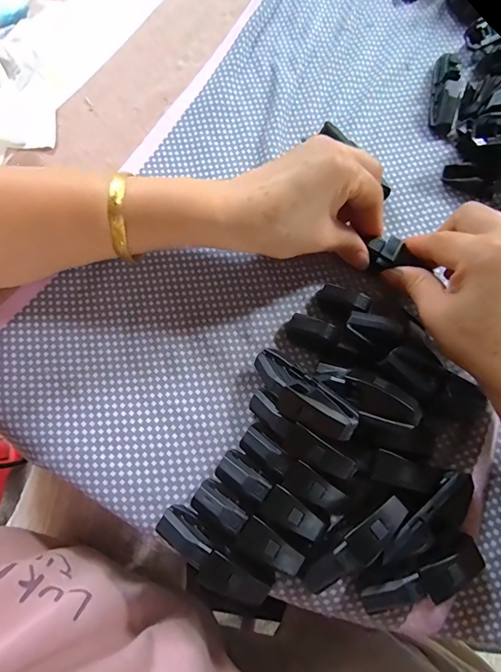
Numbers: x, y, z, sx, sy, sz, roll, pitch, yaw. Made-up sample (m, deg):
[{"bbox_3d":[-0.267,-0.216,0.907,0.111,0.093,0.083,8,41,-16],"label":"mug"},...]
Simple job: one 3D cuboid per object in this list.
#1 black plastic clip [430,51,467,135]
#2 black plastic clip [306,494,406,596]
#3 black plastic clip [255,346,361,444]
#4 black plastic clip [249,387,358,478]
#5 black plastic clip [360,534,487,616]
[{"bbox_3d":[0.161,-0.201,0.309,0.019,0.021,0.070,11,74,2],"label":"black plastic clip"},{"bbox_3d":[0.059,0.118,0.217,0.069,0.025,0.016,-40,78,-12],"label":"black plastic clip"},{"bbox_3d":[0.028,0.033,0.224,0.028,0.015,0.071,-42,58,-12],"label":"black plastic clip"},{"bbox_3d":[0.027,0.058,0.223,0.071,0.018,0.019,36,76,23],"label":"black plastic clip"},{"bbox_3d":[0.098,0.135,0.214,0.074,0.024,0.018,-24,76,-8],"label":"black plastic clip"}]

